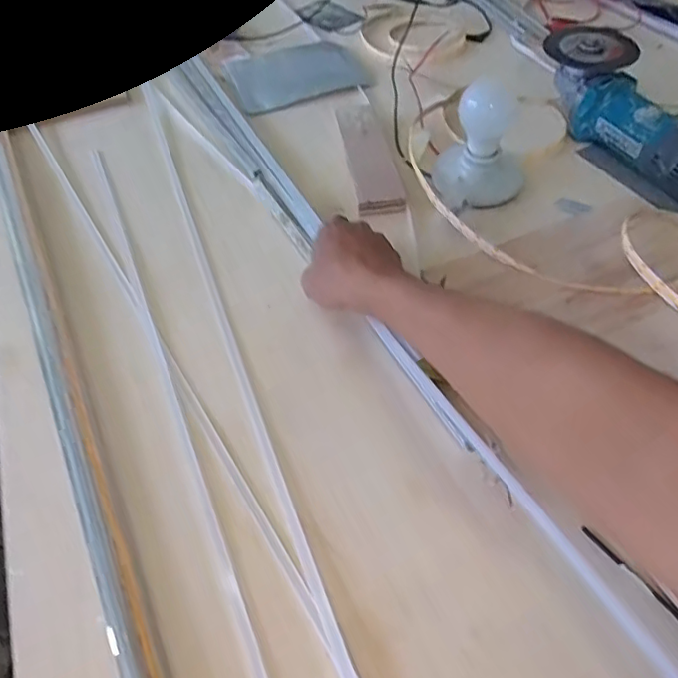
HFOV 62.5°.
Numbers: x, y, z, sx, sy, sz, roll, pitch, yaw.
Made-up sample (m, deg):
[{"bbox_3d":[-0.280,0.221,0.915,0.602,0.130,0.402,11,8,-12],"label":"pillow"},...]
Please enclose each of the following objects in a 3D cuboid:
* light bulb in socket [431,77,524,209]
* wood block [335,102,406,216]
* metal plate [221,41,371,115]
[{"bbox_3d":[0.148,-0.203,0.574,0.097,0.094,0.096,7,53,11],"label":"light bulb in socket"},{"bbox_3d":[0.033,-0.219,0.651,0.050,0.010,0.209,-9,52,-2],"label":"wood block"},{"bbox_3d":[-0.064,-0.377,0.794,0.177,0.008,0.160,-20,53,-10],"label":"metal plate"}]

